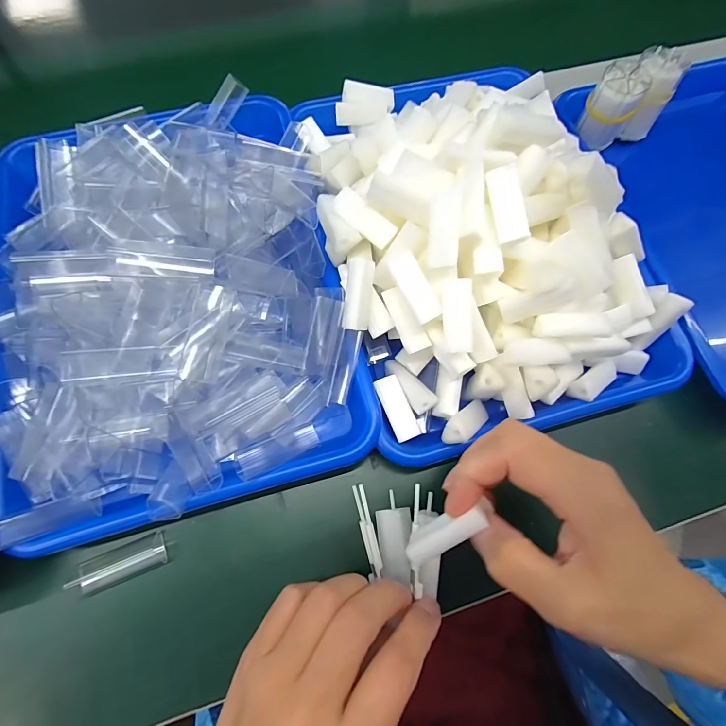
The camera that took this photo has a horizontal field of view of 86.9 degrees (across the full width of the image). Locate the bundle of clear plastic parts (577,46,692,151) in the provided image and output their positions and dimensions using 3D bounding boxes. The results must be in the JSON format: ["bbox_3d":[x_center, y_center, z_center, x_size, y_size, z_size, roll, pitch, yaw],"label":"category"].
[{"bbox_3d":[0.241,-0.238,0.351,0.082,0.058,0.047,-30,75,-12],"label":"bundle of clear plastic parts"}]

